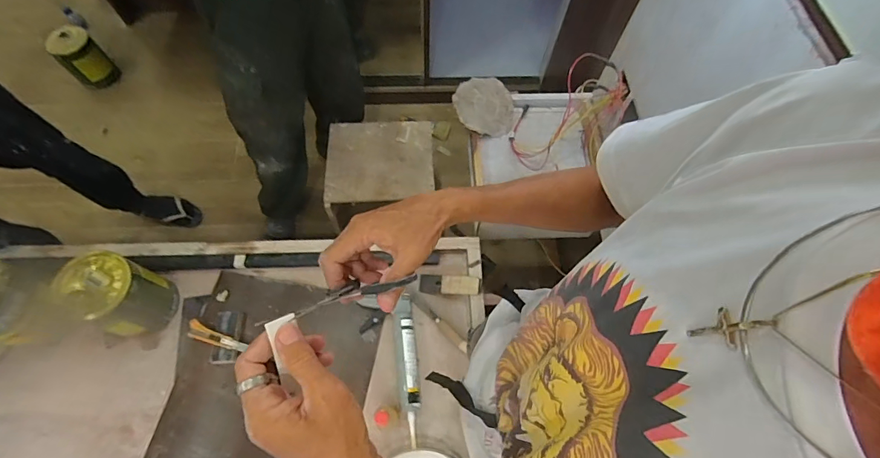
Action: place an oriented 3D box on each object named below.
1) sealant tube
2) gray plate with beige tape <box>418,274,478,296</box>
[{"bbox_3d":[-0.079,0.336,1.000,0.047,0.055,0.345,-6,66,-4],"label":"sealant tube"},{"bbox_3d":[0.025,0.151,1.094,0.160,0.012,0.053,0,65,14],"label":"gray plate with beige tape"}]

